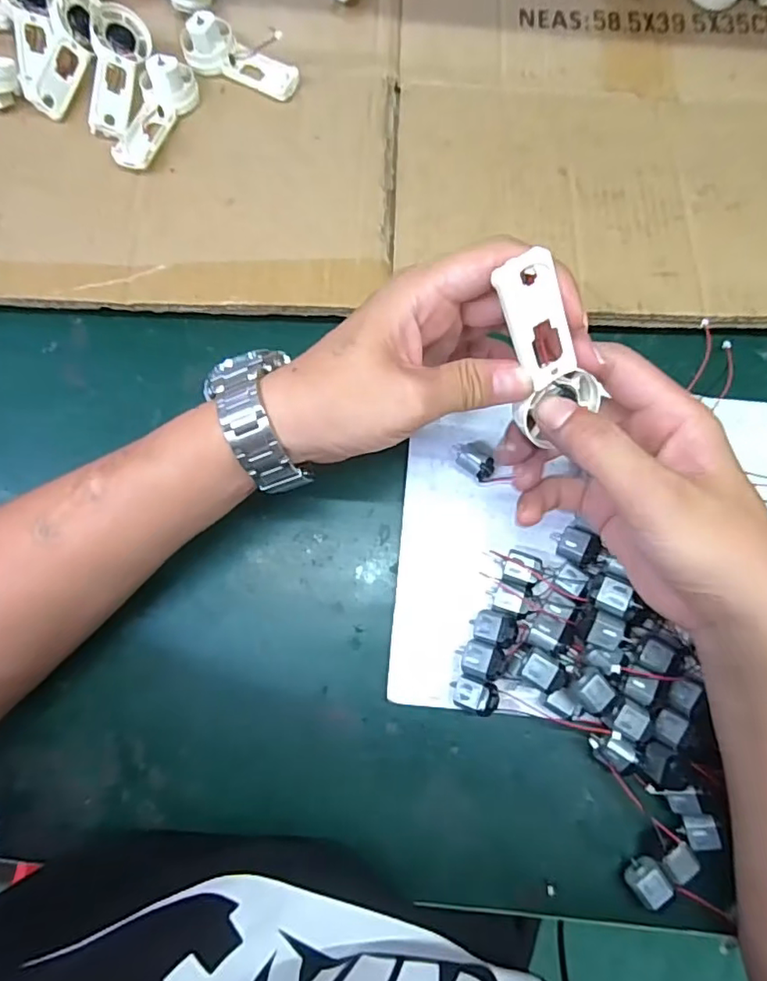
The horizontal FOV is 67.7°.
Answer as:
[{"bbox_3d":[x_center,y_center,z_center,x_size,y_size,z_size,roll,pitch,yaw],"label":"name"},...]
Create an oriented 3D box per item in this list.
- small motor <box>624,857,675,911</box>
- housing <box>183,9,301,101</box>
[{"bbox_3d":[0.145,0.214,0.314,0.019,0.018,0.020,-39,82,-8],"label":"small motor"},{"bbox_3d":[-0.103,-0.312,0.412,0.088,0.021,0.035,30,80,4],"label":"housing"}]

